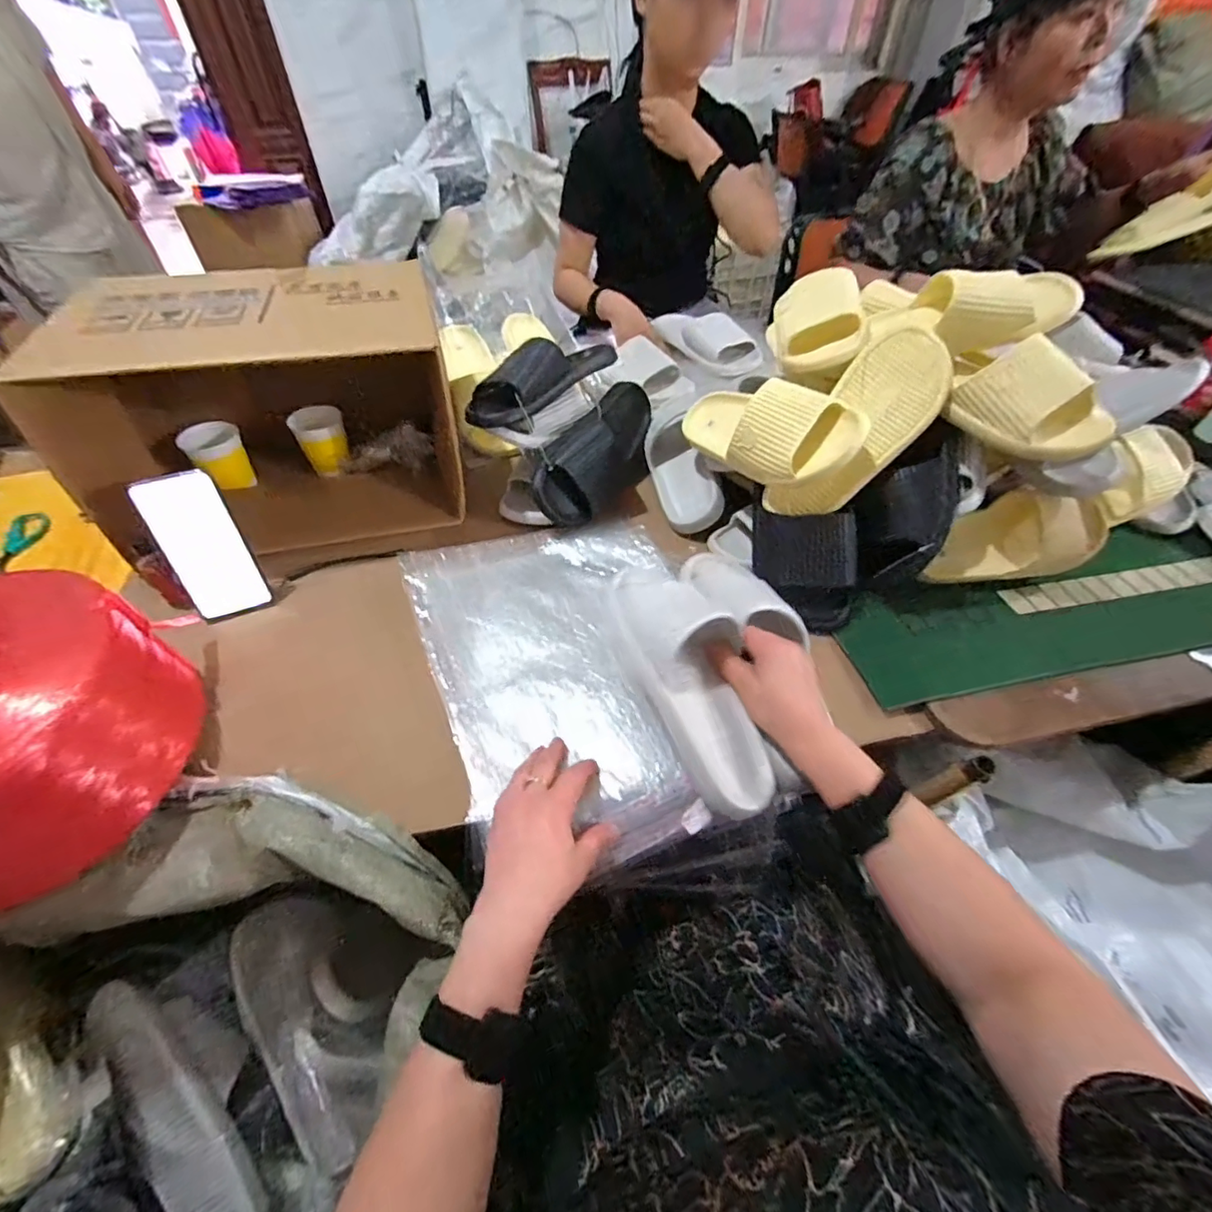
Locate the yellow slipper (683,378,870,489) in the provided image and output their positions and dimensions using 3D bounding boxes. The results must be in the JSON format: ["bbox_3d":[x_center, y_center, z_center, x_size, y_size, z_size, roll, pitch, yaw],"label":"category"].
[{"bbox_3d":[0.169,-0.219,0.624,0.103,0.082,0.246,-51,41,1],"label":"yellow slipper"}]

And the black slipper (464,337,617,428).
[{"bbox_3d":[-0.081,-0.324,0.716,0.098,0.069,0.254,30,55,23],"label":"black slipper"}]

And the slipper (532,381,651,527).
[{"bbox_3d":[-0.009,-0.213,0.745,0.064,0.122,0.251,1,44,32],"label":"slipper"}]

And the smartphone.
[{"bbox_3d":[-0.431,-0.061,0.575,0.073,0.160,0.013,-20,29,-17],"label":"smartphone"}]

